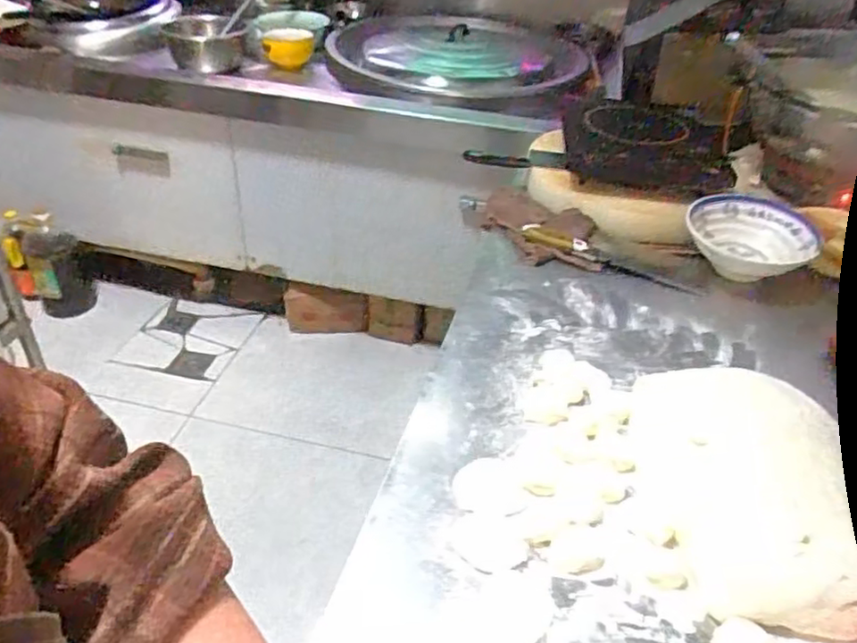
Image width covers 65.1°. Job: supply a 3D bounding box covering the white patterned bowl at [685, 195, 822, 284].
[{"bbox_3d":[0.533,-0.136,1.094,0.173,0.072,0.166,1,36,-1],"label":"white patterned bowl"}]

